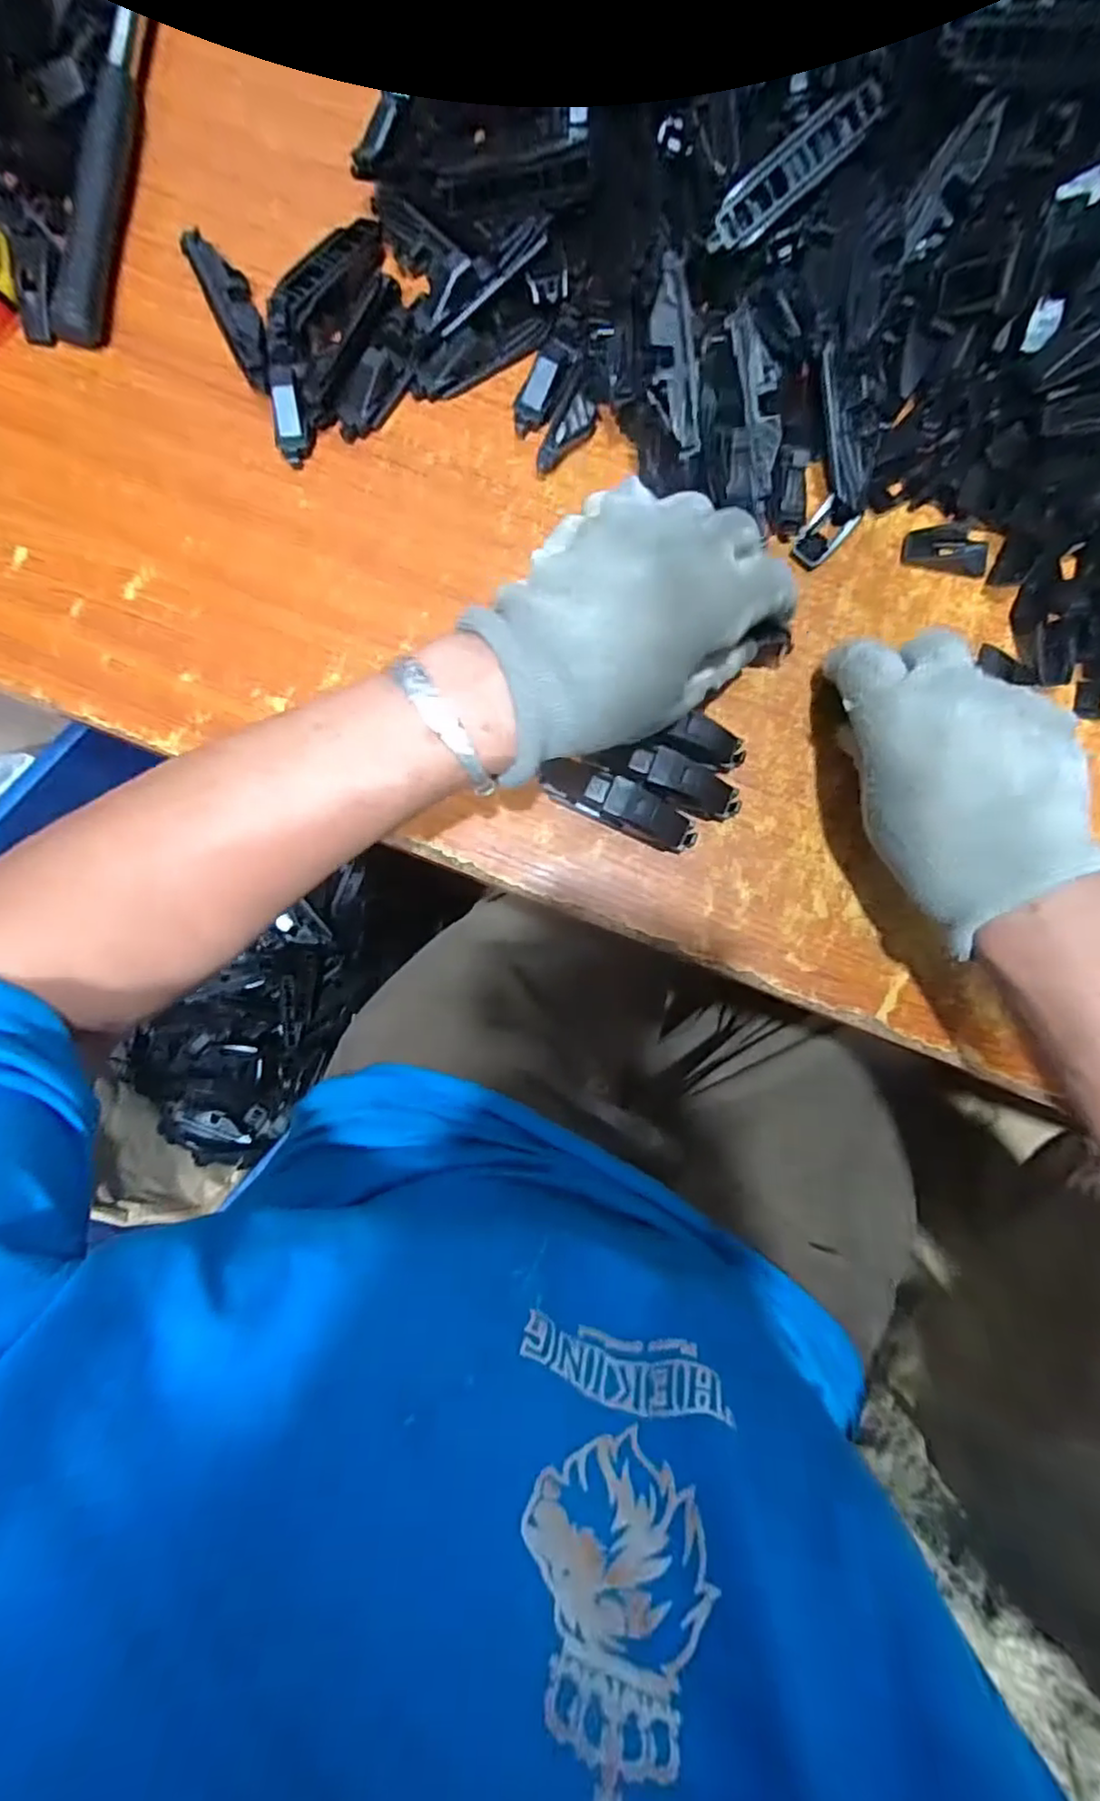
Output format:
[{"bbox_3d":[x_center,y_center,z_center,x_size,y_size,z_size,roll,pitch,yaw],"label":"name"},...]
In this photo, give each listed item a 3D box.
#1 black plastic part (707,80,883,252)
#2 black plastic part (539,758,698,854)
[{"bbox_3d":[0.103,-0.315,0.289,0.078,0.010,0.017,-33,87,16],"label":"black plastic part"},{"bbox_3d":[0.034,-0.044,0.315,0.076,0.020,0.020,25,87,1],"label":"black plastic part"}]

